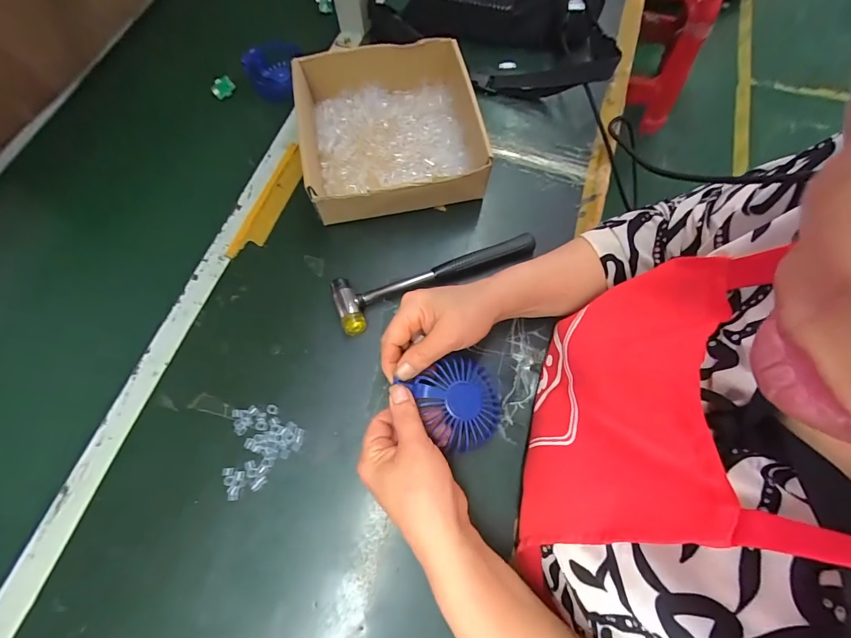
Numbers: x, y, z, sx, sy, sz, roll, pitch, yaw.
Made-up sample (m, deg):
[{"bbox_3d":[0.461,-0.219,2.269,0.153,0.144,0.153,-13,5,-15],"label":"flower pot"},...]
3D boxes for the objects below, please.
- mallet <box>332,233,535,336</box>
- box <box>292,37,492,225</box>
[{"bbox_3d":[0.013,-0.057,0.422,0.239,0.025,0.057,-24,70,-7],"label":"mallet"},{"bbox_3d":[-0.039,-0.234,0.462,0.217,0.080,0.217,-12,69,-3],"label":"box"}]

